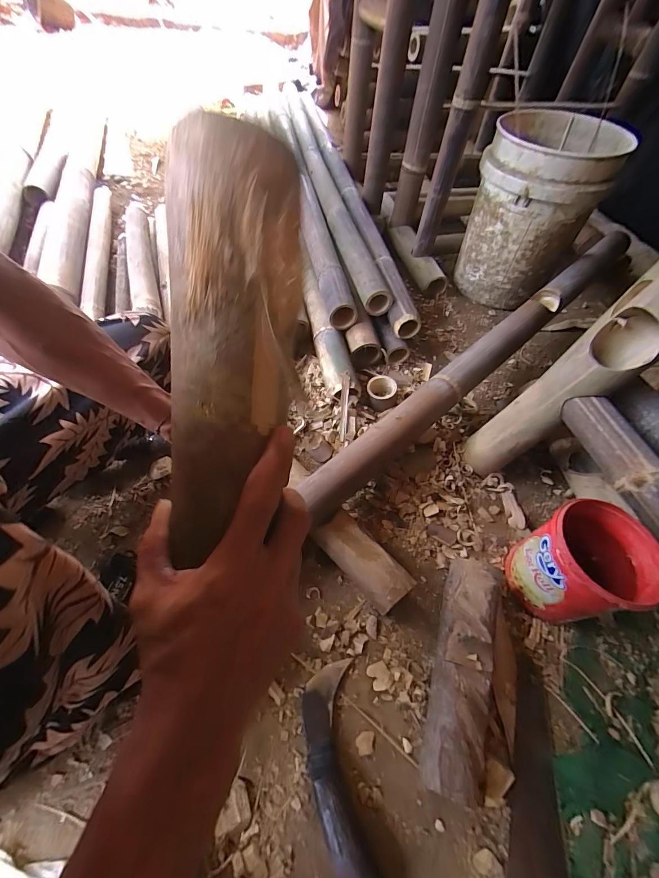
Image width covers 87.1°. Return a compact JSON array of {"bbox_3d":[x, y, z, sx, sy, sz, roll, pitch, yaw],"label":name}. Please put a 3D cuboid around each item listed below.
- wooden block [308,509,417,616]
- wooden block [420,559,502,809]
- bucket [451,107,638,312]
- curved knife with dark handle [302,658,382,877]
[{"bbox_3d":[0.051,0.189,0.544,0.069,0.058,0.156,-37,68,-26],"label":"wooden block"},{"bbox_3d":[0.179,0.303,0.475,0.070,0.068,0.274,18,57,5],"label":"wooden block"},{"bbox_3d":[0.523,-0.601,0.947,0.272,0.380,0.288,25,58,9],"label":"bucket"},{"bbox_3d":[0.010,0.397,0.415,0.064,0.037,0.213,-5,57,-9],"label":"curved knife with dark handle"}]

